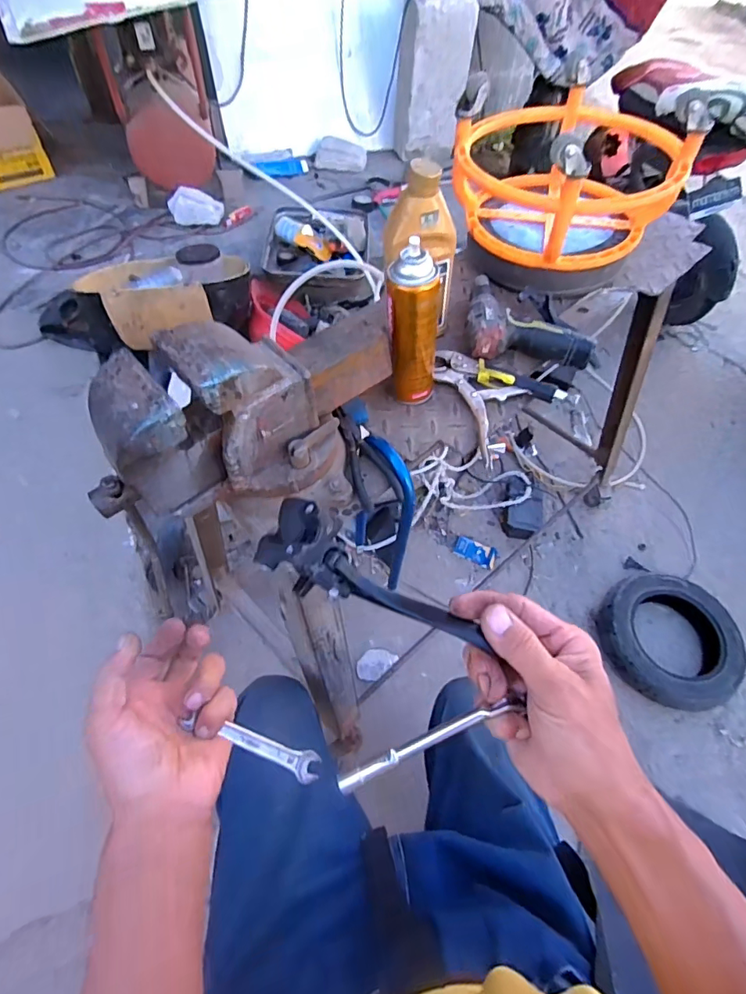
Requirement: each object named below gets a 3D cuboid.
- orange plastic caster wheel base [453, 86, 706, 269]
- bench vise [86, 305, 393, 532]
[{"bbox_3d":[0.284,-0.509,0.768,0.292,0.188,0.349,-25,60,-20],"label":"orange plastic caster wheel base"},{"bbox_3d":[-0.117,-0.075,0.517,0.343,0.182,0.153,-27,61,-21],"label":"bench vise"}]

